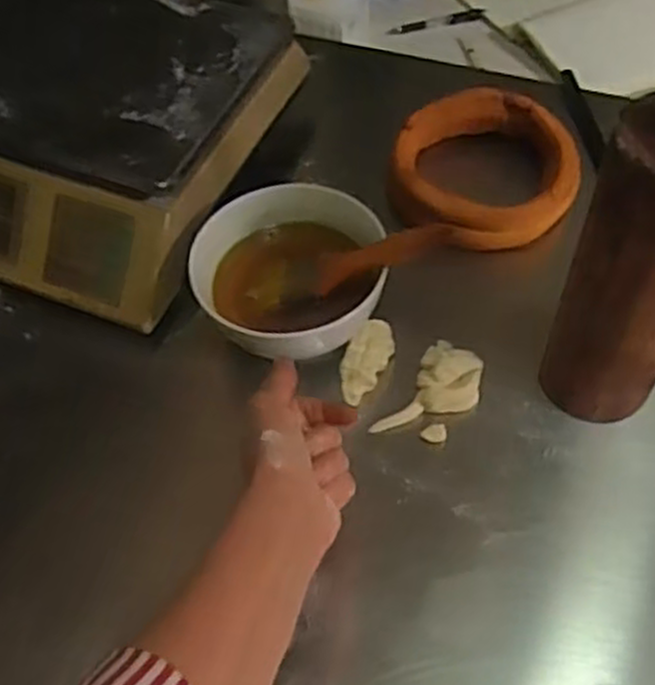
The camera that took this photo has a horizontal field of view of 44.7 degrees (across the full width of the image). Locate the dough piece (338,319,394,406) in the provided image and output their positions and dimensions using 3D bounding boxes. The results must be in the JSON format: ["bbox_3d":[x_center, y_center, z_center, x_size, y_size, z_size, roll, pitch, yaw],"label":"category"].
[{"bbox_3d":[0.029,0.014,0.608,0.030,0.012,0.065,21,74,18],"label":"dough piece"}]

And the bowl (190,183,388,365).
[{"bbox_3d":[-0.028,-0.053,0.618,0.140,0.060,0.132,-10,55,-2],"label":"bowl"}]

